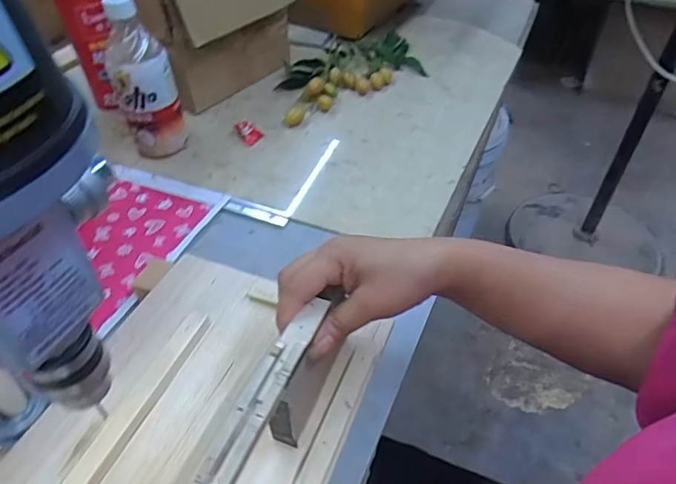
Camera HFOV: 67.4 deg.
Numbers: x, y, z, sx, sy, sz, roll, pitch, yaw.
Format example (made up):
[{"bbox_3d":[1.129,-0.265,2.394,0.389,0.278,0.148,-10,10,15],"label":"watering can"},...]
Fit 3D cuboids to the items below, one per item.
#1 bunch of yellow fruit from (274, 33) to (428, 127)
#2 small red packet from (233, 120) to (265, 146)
[{"bbox_3d":[0.021,-0.256,0.768,0.280,0.040,0.111,-25,50,-24],"label":"bunch of yellow fruit"},{"bbox_3d":[-0.119,-0.148,0.676,0.028,0.016,0.040,-28,50,-25],"label":"small red packet"}]

